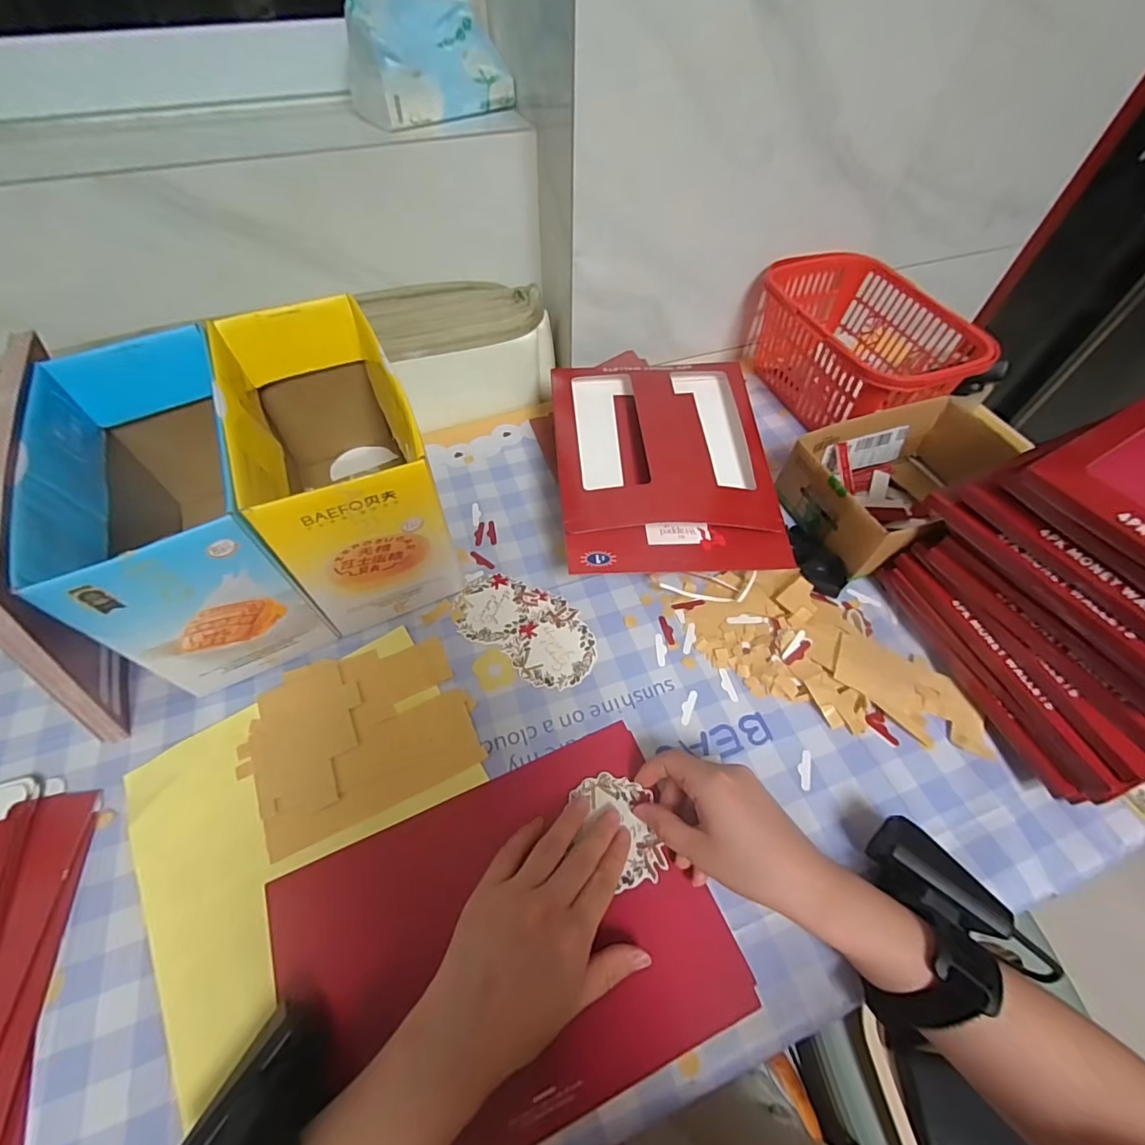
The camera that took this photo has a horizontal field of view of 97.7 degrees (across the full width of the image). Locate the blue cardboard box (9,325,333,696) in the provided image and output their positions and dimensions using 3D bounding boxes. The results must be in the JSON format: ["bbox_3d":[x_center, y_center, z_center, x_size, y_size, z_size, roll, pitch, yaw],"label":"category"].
[{"bbox_3d":[-0.302,-0.045,0.387,0.109,0.158,0.234,-28,61,-19],"label":"blue cardboard box"}]

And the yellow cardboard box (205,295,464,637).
[{"bbox_3d":[-0.193,-0.090,0.421,0.111,0.157,0.230,-22,59,-16],"label":"yellow cardboard box"}]

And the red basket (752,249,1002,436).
[{"bbox_3d":[0.303,-0.243,0.554,0.153,0.107,0.228,-19,59,-14],"label":"red basket"}]

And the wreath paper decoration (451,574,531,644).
[{"bbox_3d":[-0.071,0.030,0.438,0.065,0.004,0.066,1,56,-1],"label":"wreath paper decoration"}]

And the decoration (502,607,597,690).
[{"bbox_3d":[-0.015,0.064,0.416,0.068,0.004,0.065,-22,59,-16],"label":"decoration"}]

